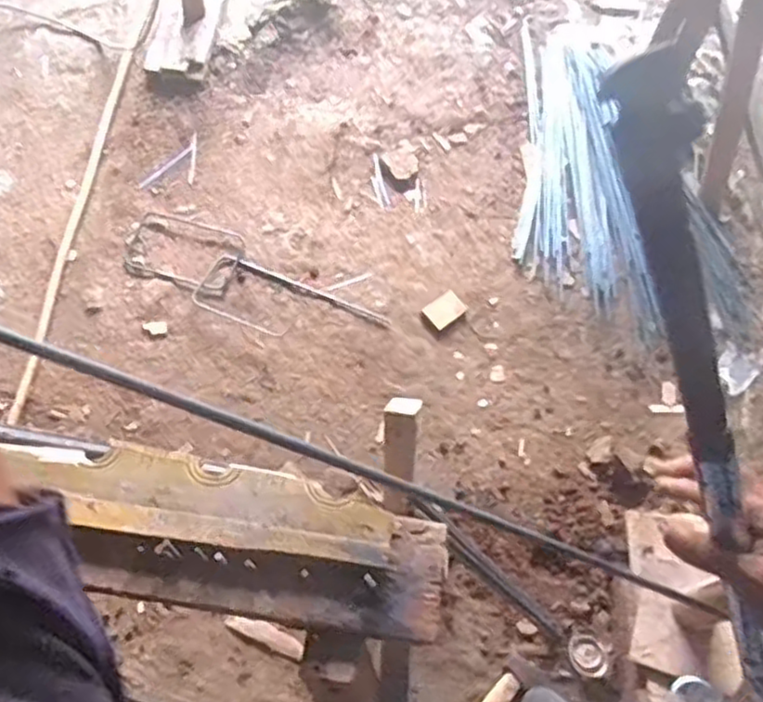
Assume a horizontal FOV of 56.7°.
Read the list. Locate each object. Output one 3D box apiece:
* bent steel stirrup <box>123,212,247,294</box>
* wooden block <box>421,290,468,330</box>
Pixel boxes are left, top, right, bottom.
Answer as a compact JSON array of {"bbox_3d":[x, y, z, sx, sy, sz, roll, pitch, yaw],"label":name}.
[{"bbox_3d":[-0.487,-0.245,1.739,0.291,0.019,0.190,16,62,4],"label":"bent steel stirrup"},{"bbox_3d":[0.153,-0.099,1.696,0.098,0.020,0.064,-35,70,-20],"label":"wooden block"}]

